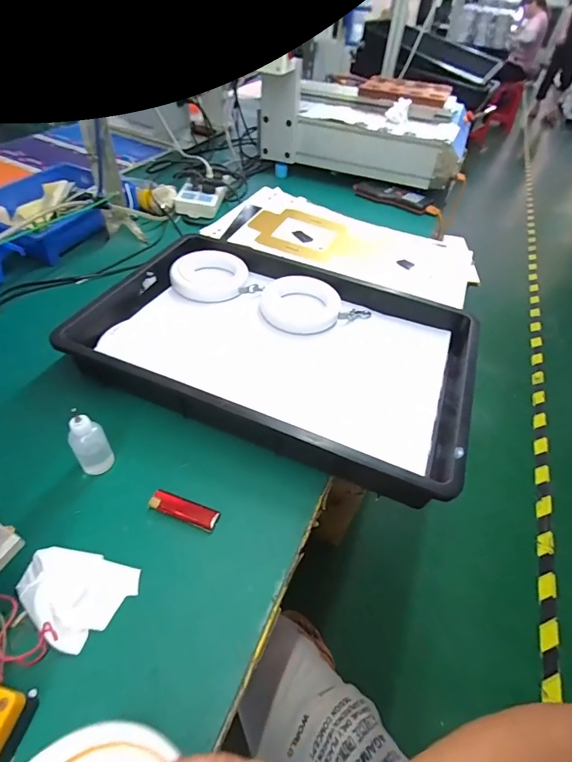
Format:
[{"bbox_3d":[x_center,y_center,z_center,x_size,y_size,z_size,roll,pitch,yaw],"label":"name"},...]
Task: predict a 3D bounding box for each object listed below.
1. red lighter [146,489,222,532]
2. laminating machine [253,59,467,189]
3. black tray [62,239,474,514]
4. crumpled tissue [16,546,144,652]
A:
[{"bbox_3d":[-0.115,0.146,0.445,0.081,0.008,0.024,19,48,10],"label":"red lighter"},{"bbox_3d":[0.220,-0.723,1.090,0.528,0.209,0.321,17,48,8],"label":"laminating machine"},{"bbox_3d":[-0.003,-0.066,0.602,0.545,0.063,0.361,20,48,11],"label":"black tray"},{"bbox_3d":[-0.209,0.198,0.387,0.101,0.024,0.083,33,52,21],"label":"crumpled tissue"}]

